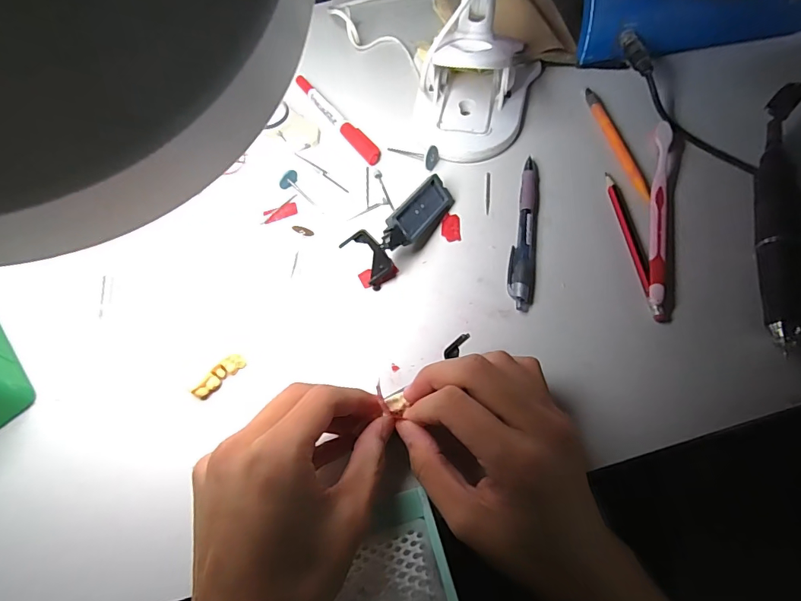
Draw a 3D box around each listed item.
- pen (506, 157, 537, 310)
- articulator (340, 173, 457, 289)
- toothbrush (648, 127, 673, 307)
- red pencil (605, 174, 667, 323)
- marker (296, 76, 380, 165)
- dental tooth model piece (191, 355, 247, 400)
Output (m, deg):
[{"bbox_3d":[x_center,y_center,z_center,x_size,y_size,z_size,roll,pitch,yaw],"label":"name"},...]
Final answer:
[{"bbox_3d":[0.097,-0.056,0.343,0.018,0.010,0.137,9,64,8],"label":"pen"},{"bbox_3d":[0.004,-0.059,0.340,0.031,0.034,0.099,39,71,20],"label":"articulator"},{"bbox_3d":[0.200,-0.073,0.341,0.010,0.013,0.169,13,64,10],"label":"toothbrush"},{"bbox_3d":[0.175,-0.045,0.332,0.011,0.006,0.130,-6,63,0],"label":"red pencil"},{"bbox_3d":[-0.062,-0.174,0.414,0.015,0.009,0.139,-33,66,-13],"label":"marker"},{"bbox_3d":[-0.125,0.052,0.305,0.008,0.012,0.038,40,72,21],"label":"dental tooth model piece"}]

